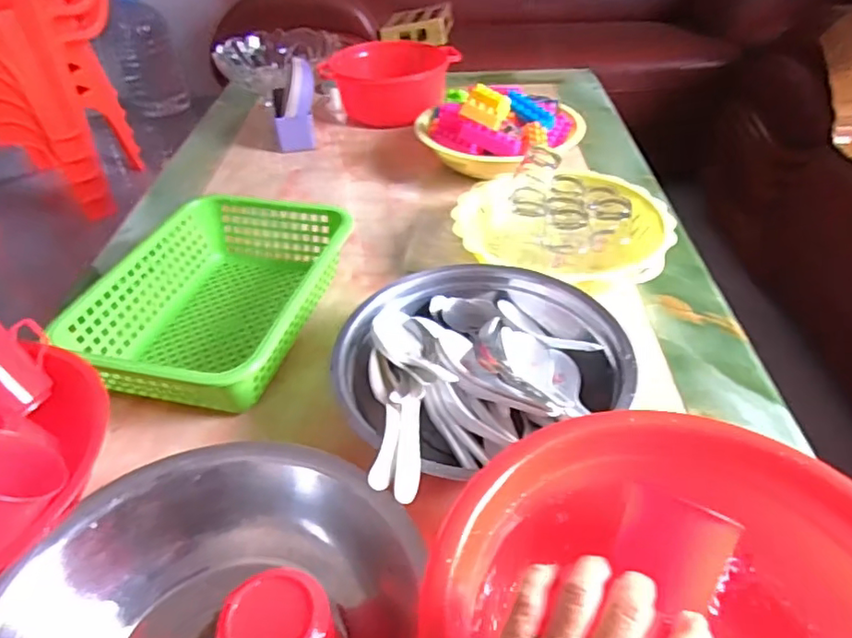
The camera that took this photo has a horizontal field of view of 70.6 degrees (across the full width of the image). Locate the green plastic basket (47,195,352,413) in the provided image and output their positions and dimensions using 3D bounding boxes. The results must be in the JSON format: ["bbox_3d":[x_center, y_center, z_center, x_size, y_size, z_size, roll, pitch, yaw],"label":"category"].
[{"bbox_3d":[-0.219,-0.022,0.653,0.221,0.081,0.286,6,42,11],"label":"green plastic basket"}]

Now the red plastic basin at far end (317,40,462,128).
[{"bbox_3d":[-0.065,-0.434,1.112,0.250,0.103,0.133,-7,41,-5],"label":"red plastic basin at far end"}]

